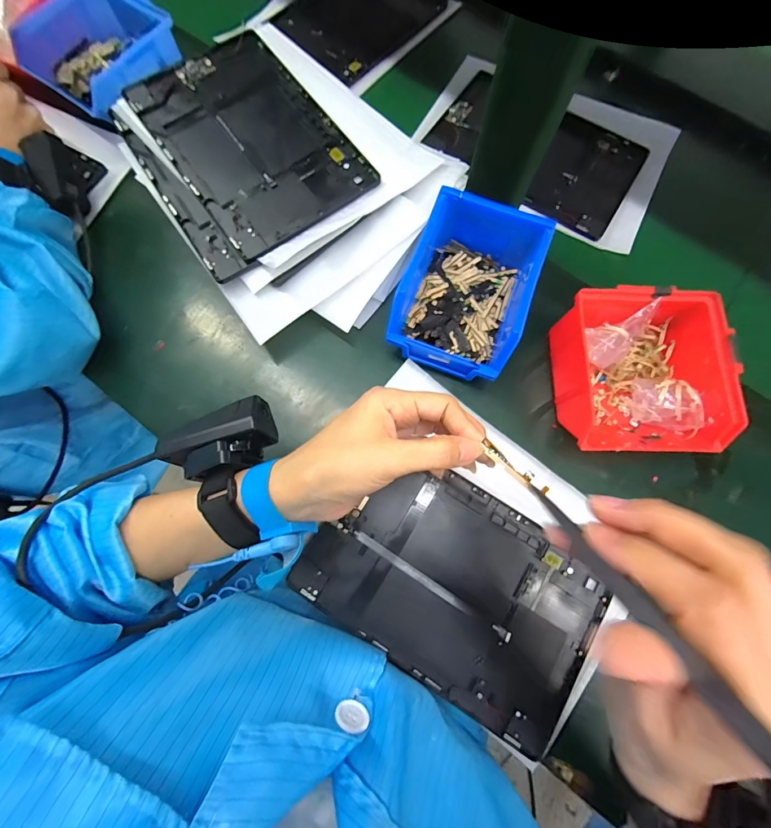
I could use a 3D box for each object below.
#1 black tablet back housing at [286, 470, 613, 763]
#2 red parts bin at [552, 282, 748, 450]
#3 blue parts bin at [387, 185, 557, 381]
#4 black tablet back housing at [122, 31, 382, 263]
[{"bbox_3d":[0.058,0.140,0.300,0.231,0.008,0.152,32,76,7],"label":"black tablet back housing"},{"bbox_3d":[0.217,-0.032,0.316,0.122,0.072,0.131,2,74,-1],"label":"red parts bin"},{"bbox_3d":[0.072,-0.114,0.330,0.108,0.074,0.145,21,75,4],"label":"blue parts bin"},{"bbox_3d":[-0.131,-0.270,0.354,0.153,0.006,0.235,-36,81,-8],"label":"black tablet back housing"}]

